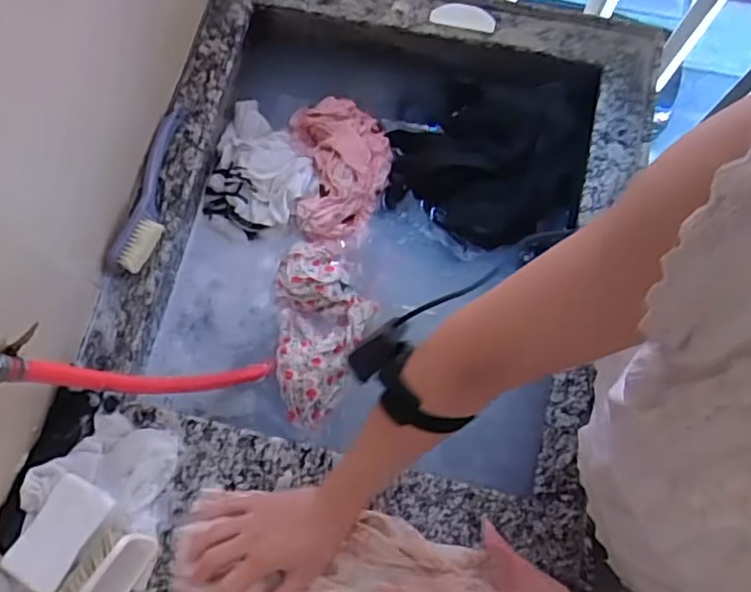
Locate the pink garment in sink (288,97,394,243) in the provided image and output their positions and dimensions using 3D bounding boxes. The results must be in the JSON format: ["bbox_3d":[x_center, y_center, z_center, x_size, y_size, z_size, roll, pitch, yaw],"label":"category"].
[{"bbox_3d":[-0.046,-0.180,0.862,0.139,0.036,0.194,-7,75,-1],"label":"pink garment in sink"}]

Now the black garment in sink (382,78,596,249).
[{"bbox_3d":[0.150,-0.188,0.841,0.256,0.076,0.211,6,75,3],"label":"black garment in sink"}]

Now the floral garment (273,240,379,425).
[{"bbox_3d":[-0.069,0.044,0.813,0.122,0.029,0.241,-2,75,1],"label":"floral garment"}]

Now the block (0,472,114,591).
[{"bbox_3d":[-0.327,0.245,0.636,0.060,0.015,0.108,32,72,-7],"label":"block"}]

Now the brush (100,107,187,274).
[{"bbox_3d":[-0.264,-0.130,0.738,0.052,0.041,0.226,13,76,5],"label":"brush"}]

